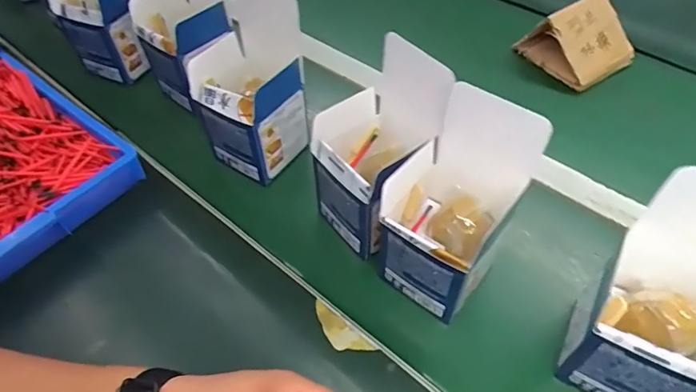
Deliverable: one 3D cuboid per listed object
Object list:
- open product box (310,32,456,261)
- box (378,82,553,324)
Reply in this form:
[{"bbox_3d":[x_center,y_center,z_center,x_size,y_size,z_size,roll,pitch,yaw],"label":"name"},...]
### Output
[{"bbox_3d":[0.024,-0.042,0.439,0.093,0.165,0.084,-32,58,-21],"label":"open product box"},{"bbox_3d":[0.081,0.010,0.399,0.092,0.169,0.093,32,60,24],"label":"box"}]

